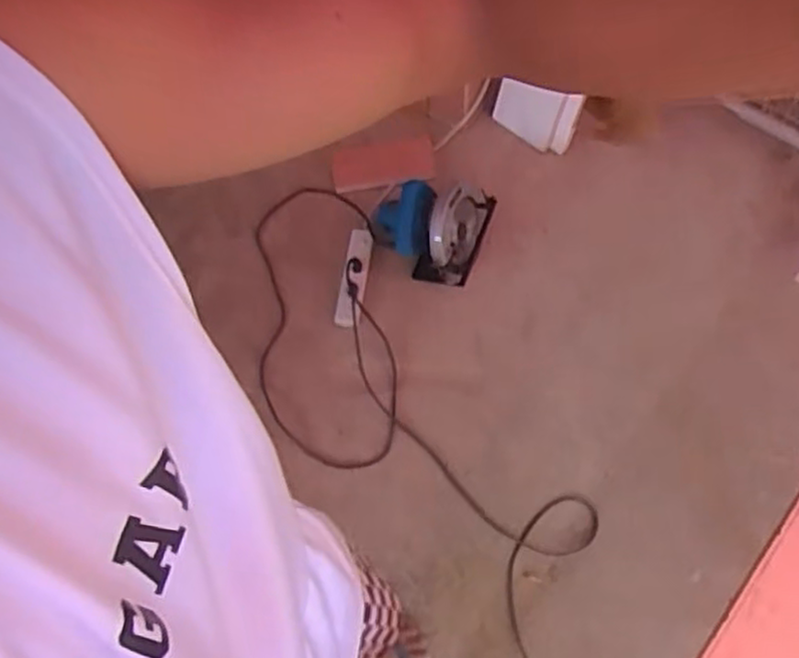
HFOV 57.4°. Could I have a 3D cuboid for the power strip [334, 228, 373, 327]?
[{"bbox_3d":[-0.101,-0.115,1.616,0.056,0.034,0.219,10,83,4],"label":"power strip"}]

